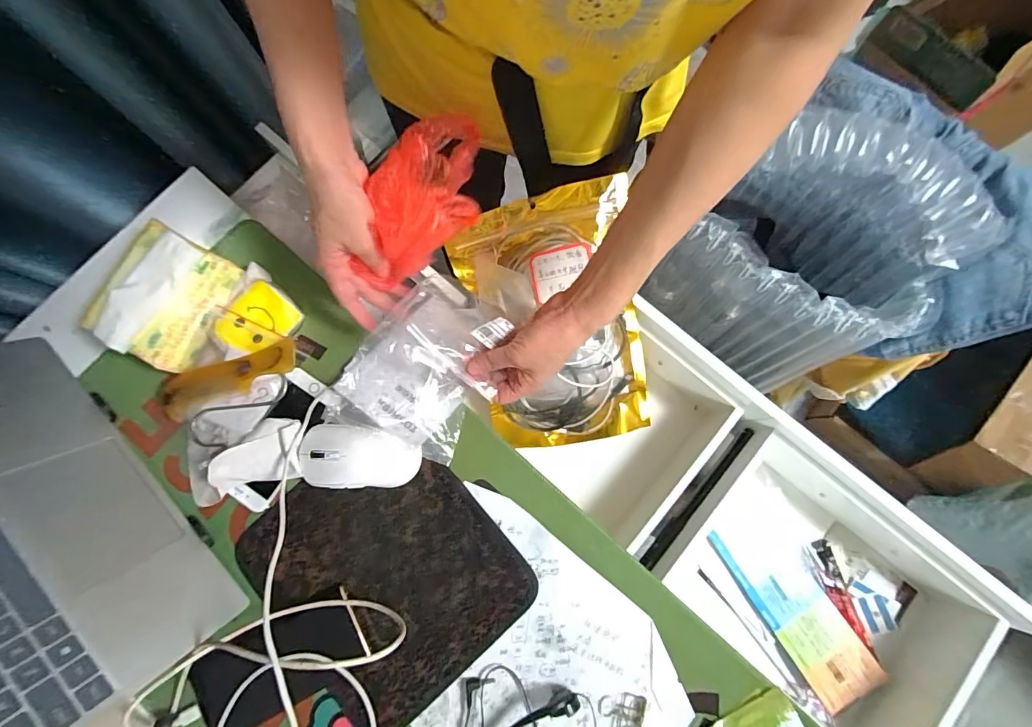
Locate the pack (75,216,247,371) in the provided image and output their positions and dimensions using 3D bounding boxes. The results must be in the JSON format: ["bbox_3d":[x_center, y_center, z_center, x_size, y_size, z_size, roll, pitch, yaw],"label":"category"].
[{"bbox_3d":[-0.344,-0.065,0.438,0.101,0.064,0.122,26,81,5],"label":"pack"}]

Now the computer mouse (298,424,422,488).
[{"bbox_3d":[-0.149,0.089,0.429,0.111,0.029,0.060,5,80,1],"label":"computer mouse"}]

